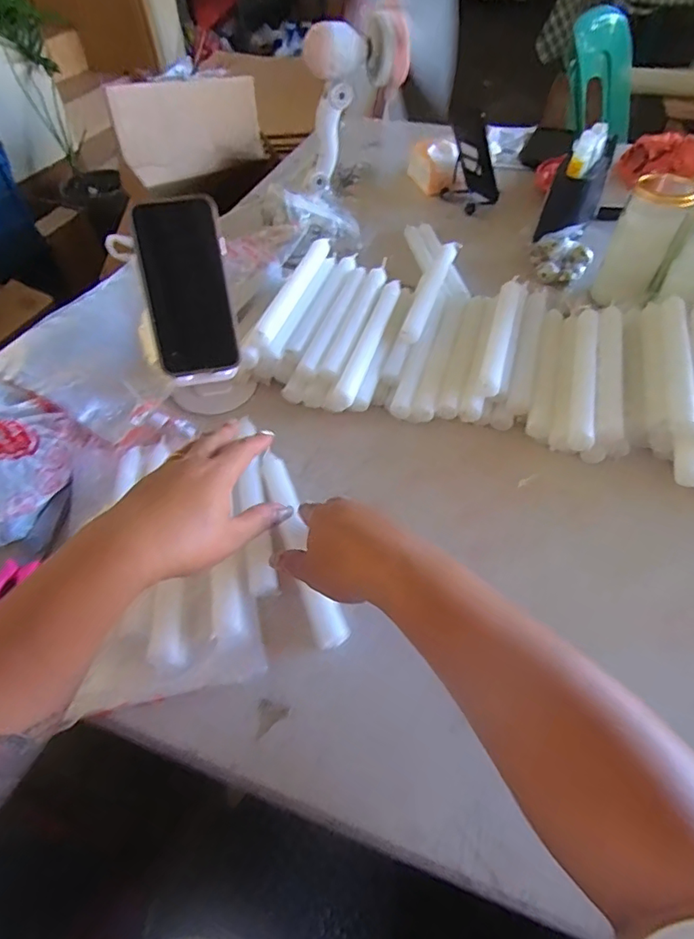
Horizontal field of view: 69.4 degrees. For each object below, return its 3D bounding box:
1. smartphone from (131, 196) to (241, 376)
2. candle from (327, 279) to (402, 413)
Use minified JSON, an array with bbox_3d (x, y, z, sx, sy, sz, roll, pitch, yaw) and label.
[{"bbox_3d":[-0.152,-0.171,0.477,0.080,0.154,0.014,-7,12,1],"label":"smartphone"},{"bbox_3d":[0.028,-0.141,0.545,0.027,0.022,0.199,16,55,13],"label":"candle"}]

